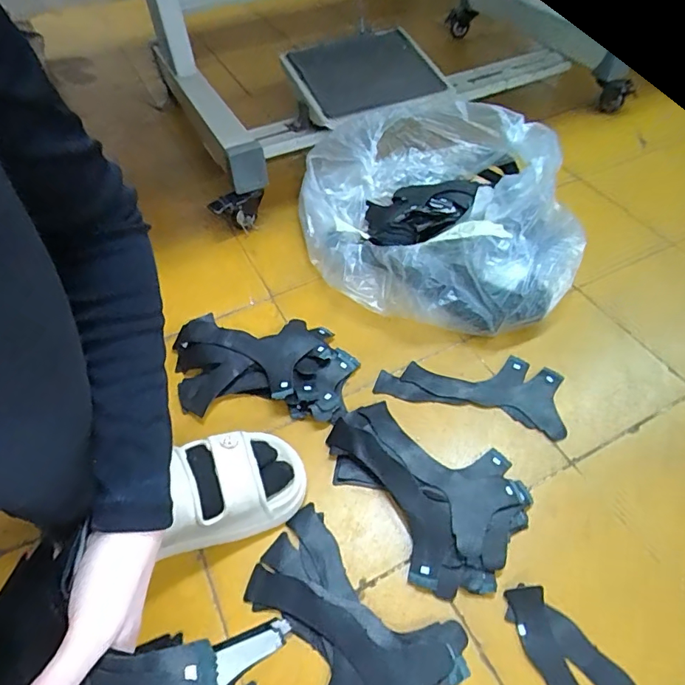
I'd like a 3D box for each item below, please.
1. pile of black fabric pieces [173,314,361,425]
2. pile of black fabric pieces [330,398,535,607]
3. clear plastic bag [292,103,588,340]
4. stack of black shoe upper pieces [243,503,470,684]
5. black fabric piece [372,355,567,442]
[{"bbox_3d":[-0.102,0.026,0.619,0.222,0.029,0.140,2,52,3],"label":"pile of black fabric pieces"},{"bbox_3d":[0.077,0.157,0.517,0.217,0.020,0.155,23,56,18],"label":"pile of black fabric pieces"},{"bbox_3d":[0.128,-0.185,0.695,0.360,0.178,0.352,-4,52,-1],"label":"clear plastic bag"},{"bbox_3d":[-0.003,0.267,0.436,0.210,0.020,0.149,31,59,23],"label":"stack of black shoe upper pieces"},{"bbox_3d":[0.162,0.049,0.608,0.224,0.007,0.094,14,54,12],"label":"black fabric piece"}]

